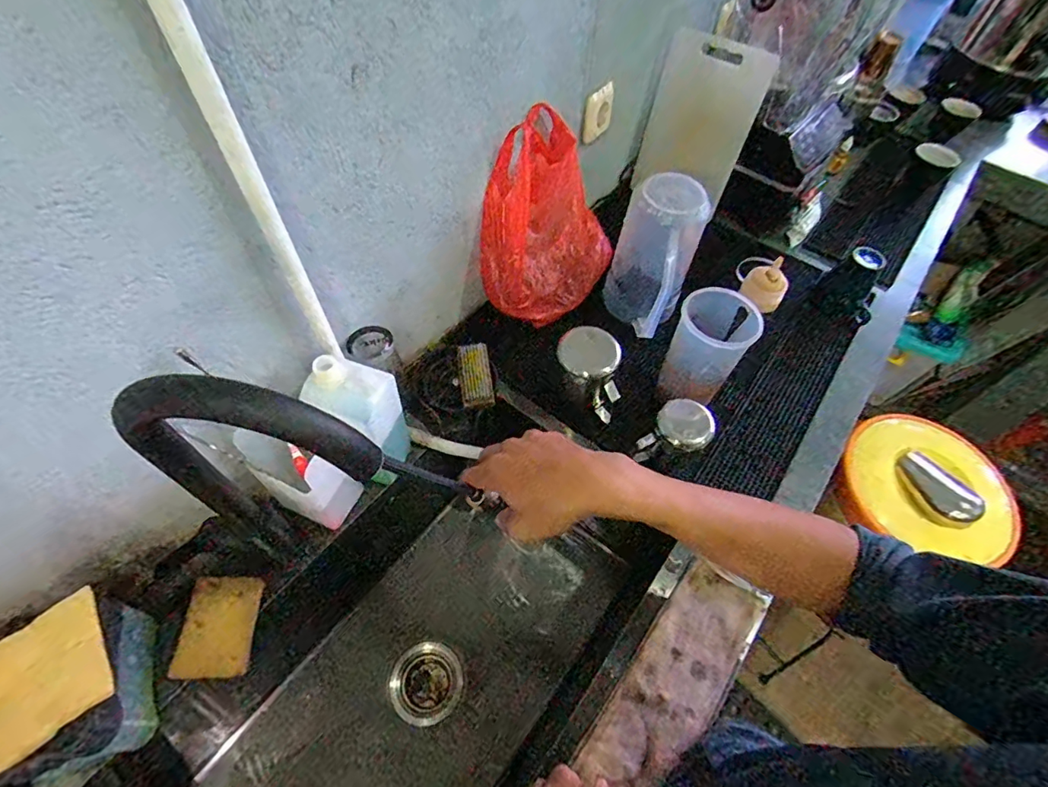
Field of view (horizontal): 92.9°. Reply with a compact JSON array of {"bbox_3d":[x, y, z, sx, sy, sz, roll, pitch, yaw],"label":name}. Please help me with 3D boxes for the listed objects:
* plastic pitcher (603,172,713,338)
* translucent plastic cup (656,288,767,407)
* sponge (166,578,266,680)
[{"bbox_3d":[0.204,-0.212,0.798,0.122,0.229,0.107,19,57,9],"label":"plastic pitcher"},{"bbox_3d":[0.253,-0.060,0.693,0.100,0.143,0.087,27,59,14],"label":"translucent plastic cup"},{"bbox_3d":[-0.339,0.258,0.557,0.068,0.032,0.103,-4,56,-6],"label":"sponge"}]

